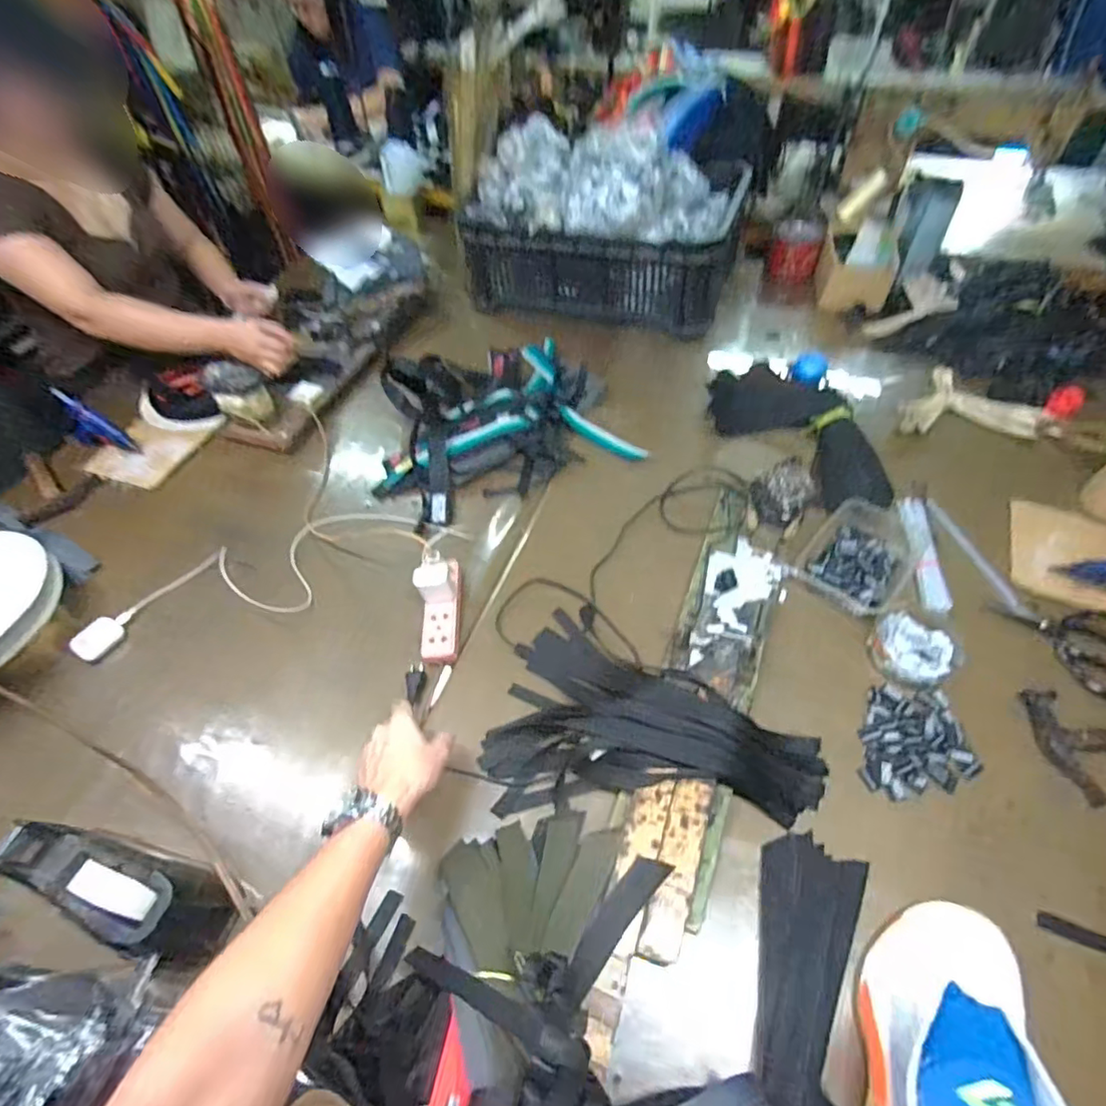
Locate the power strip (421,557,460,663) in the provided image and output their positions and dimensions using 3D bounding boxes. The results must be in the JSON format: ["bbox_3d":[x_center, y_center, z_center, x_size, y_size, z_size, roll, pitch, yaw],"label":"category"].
[{"bbox_3d":[-0.144,0.073,0.745,0.044,0.017,0.147,-3,53,1],"label":"power strip"}]

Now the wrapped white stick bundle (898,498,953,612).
[{"bbox_3d":[0.501,-0.008,0.773,0.038,0.033,0.198,9,54,10],"label":"wrapped white stick bundle"}]

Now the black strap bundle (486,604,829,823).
[{"bbox_3d":[0.116,0.189,0.633,0.362,0.043,0.234,9,55,10],"label":"black strap bundle"}]

